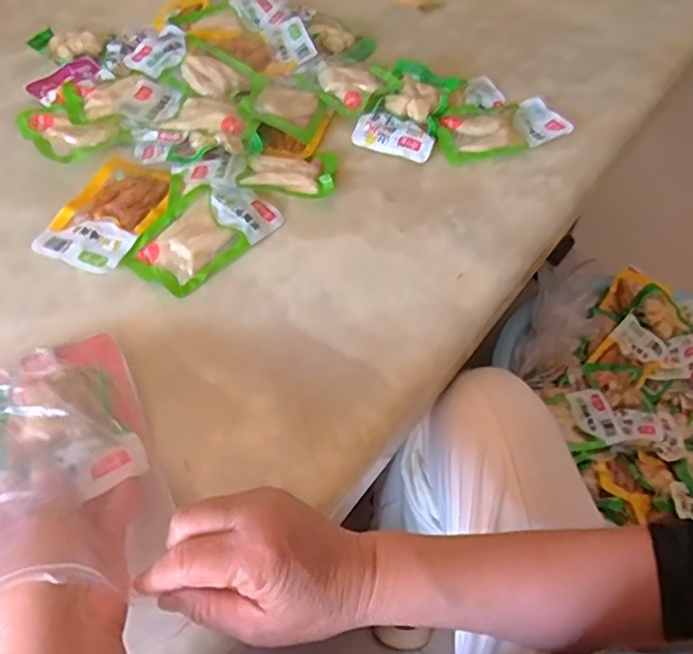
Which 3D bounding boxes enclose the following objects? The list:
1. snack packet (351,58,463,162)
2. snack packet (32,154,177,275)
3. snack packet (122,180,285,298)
[{"bbox_3d":[0.067,-0.230,0.668,0.080,0.023,0.121,24,70,9],"label":"snack packet"},{"bbox_3d":[-0.212,-0.106,0.566,0.081,0.011,0.128,21,54,12],"label":"snack packet"},{"bbox_3d":[-0.128,-0.084,0.554,0.077,0.019,0.133,32,57,19],"label":"snack packet"}]

